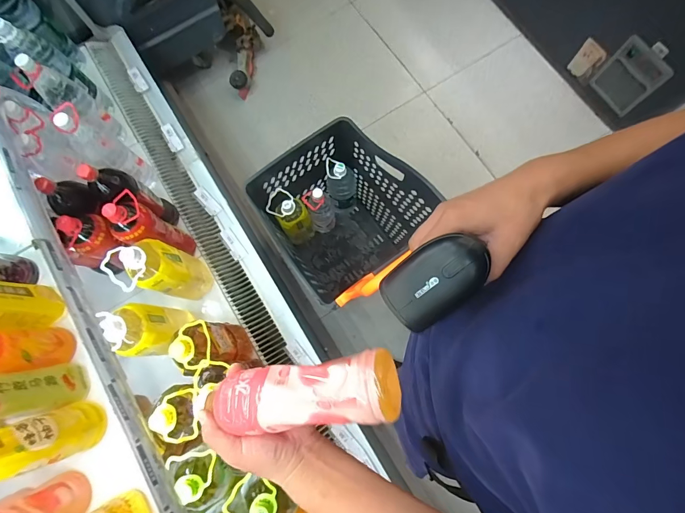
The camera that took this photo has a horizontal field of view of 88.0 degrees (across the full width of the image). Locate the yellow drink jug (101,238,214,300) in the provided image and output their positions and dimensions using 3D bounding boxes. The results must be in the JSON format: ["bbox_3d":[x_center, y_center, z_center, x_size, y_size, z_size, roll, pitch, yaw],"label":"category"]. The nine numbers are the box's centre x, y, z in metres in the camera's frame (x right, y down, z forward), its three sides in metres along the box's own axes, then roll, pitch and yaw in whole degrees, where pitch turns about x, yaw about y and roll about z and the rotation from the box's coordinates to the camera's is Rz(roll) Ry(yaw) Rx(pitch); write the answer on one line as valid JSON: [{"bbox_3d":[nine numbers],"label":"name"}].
[{"bbox_3d":[-0.419,0.046,0.868,0.104,0.324,0.114,0,77,0],"label":"yellow drink jug"}]

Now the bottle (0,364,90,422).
[{"bbox_3d":[-0.425,0.177,0.452,0.056,0.210,0.060,0,77,0],"label":"bottle"}]

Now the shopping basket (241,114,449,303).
[{"bbox_3d":[-0.025,-0.135,1.210,0.366,0.610,0.392,-35,79,-8],"label":"shopping basket"}]

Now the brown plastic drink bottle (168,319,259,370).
[{"bbox_3d":[-0.285,0.211,0.823,0.079,0.319,0.098,-24,78,-6],"label":"brown plastic drink bottle"}]

